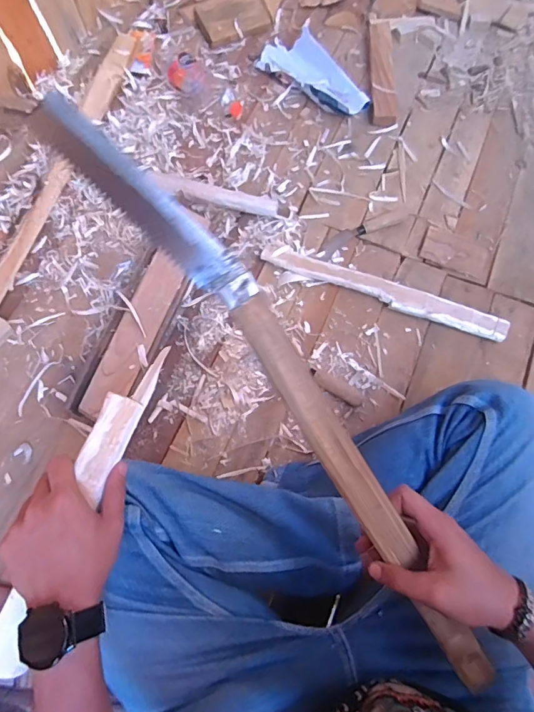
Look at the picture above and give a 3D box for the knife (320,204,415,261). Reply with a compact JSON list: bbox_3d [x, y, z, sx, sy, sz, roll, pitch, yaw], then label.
[{"bbox_3d":[0.191,-0.241,0.865,0.214,0.014,0.033,-27,75,-10],"label":"knife"}]

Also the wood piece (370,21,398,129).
[{"bbox_3d":[0.250,-0.622,0.987,0.049,0.031,0.295,3,72,-1],"label":"wood piece"}]

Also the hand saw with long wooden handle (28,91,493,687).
[{"bbox_3d":[0.030,0.046,0.374,0.057,0.018,0.585,-38,99,-13],"label":"hand saw with long wooden handle"}]

